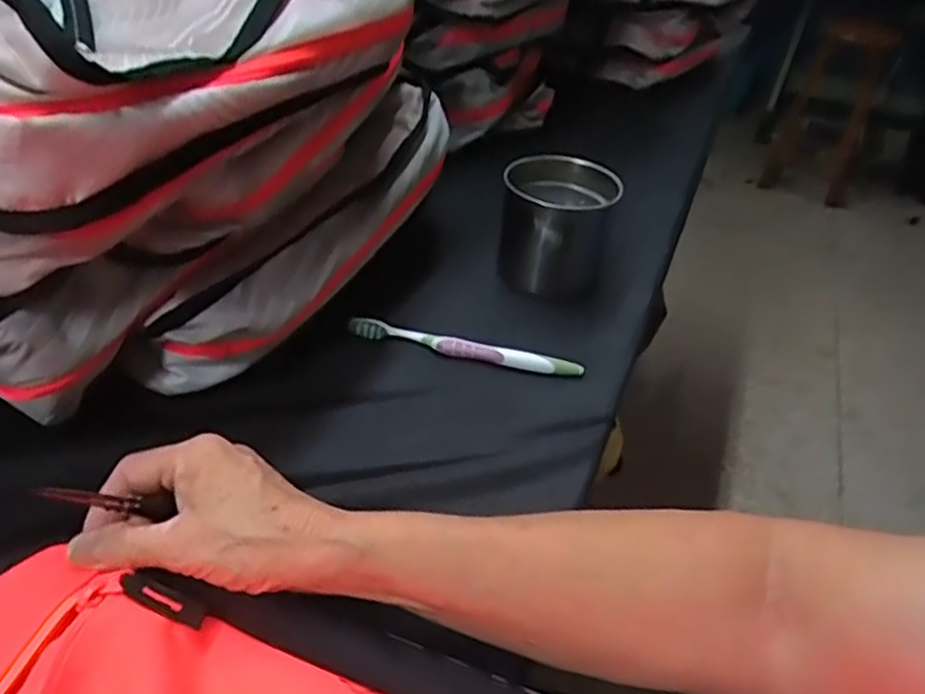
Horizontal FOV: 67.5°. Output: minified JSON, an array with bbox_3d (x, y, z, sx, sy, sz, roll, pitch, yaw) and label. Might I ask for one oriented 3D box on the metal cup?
[{"bbox_3d":[0.085,-0.110,0.639,0.098,0.102,0.101,4,39,-3],"label":"metal cup"}]

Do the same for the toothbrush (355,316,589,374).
[{"bbox_3d":[0.002,0.003,0.547,0.184,0.022,0.013,10,35,8],"label":"toothbrush"}]

